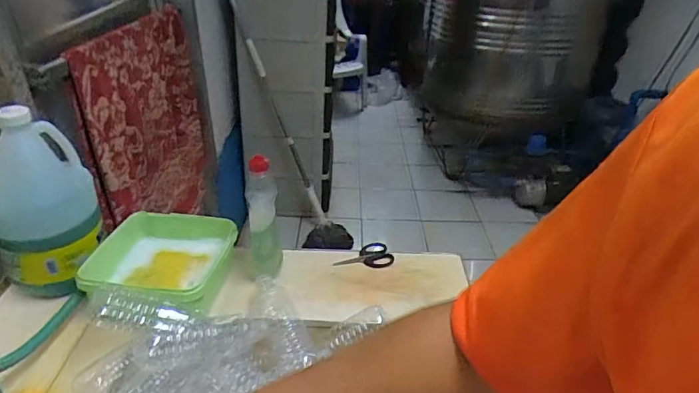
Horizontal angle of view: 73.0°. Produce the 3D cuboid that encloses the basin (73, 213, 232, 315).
[{"bbox_3d":[-0.290,0.111,0.761,0.227,0.084,0.208,5,32,5],"label":"basin"}]

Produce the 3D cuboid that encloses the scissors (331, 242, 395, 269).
[{"bbox_3d":[0.023,0.111,0.861,0.110,0.009,0.058,-9,34,-17],"label":"scissors"}]

